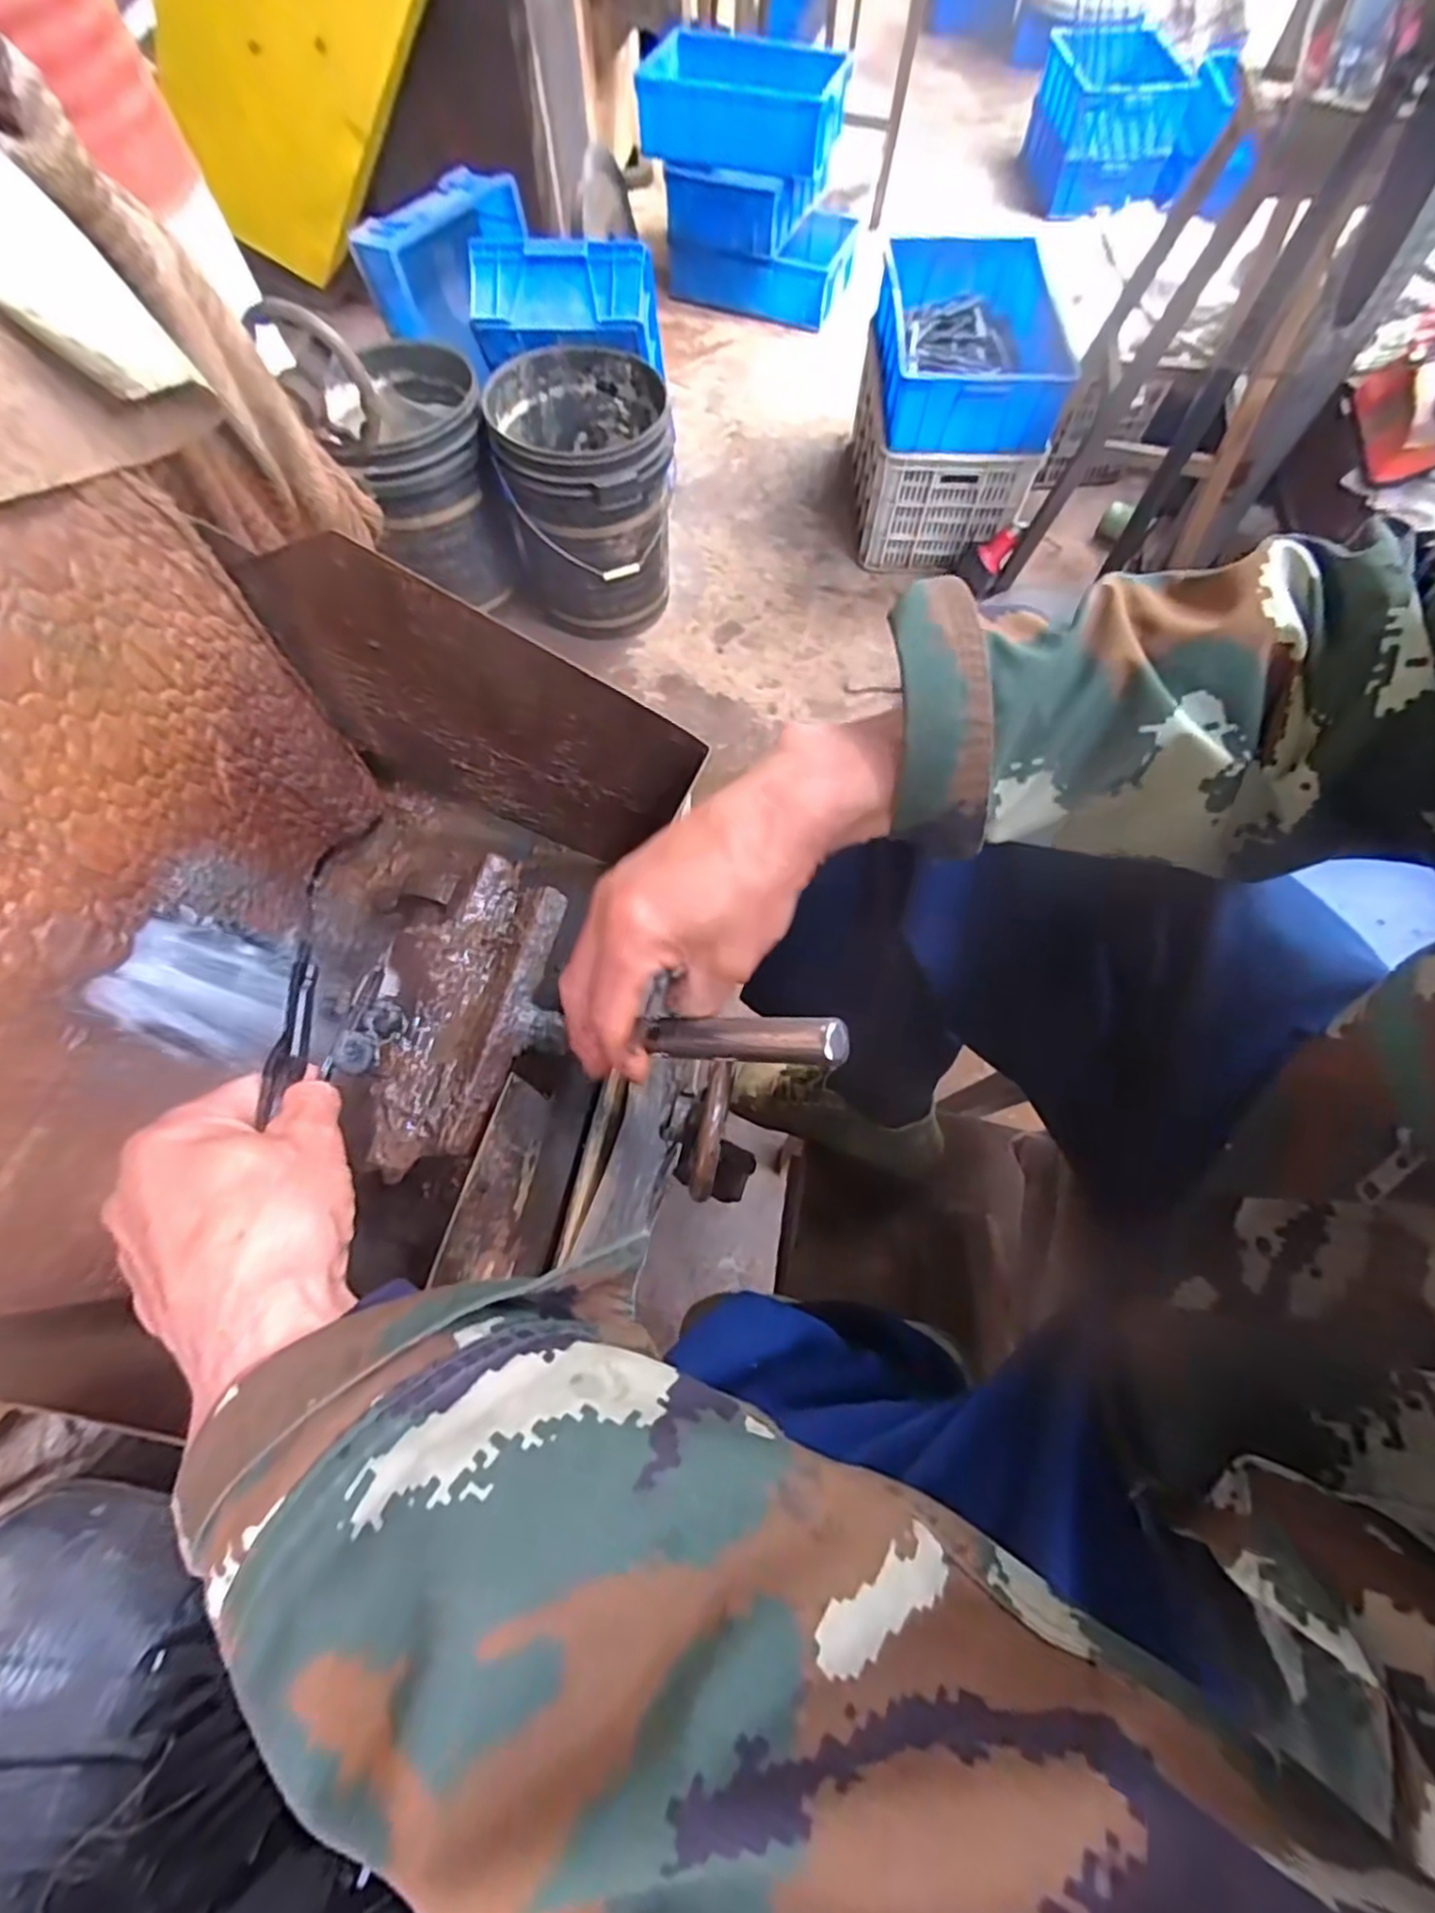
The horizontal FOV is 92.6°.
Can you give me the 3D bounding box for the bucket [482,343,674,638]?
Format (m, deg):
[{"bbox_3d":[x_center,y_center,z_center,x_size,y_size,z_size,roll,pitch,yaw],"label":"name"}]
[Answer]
[{"bbox_3d":[-0.283,-0.998,1.530,0.347,0.424,0.396,-10,67,-5],"label":"bucket"}]

